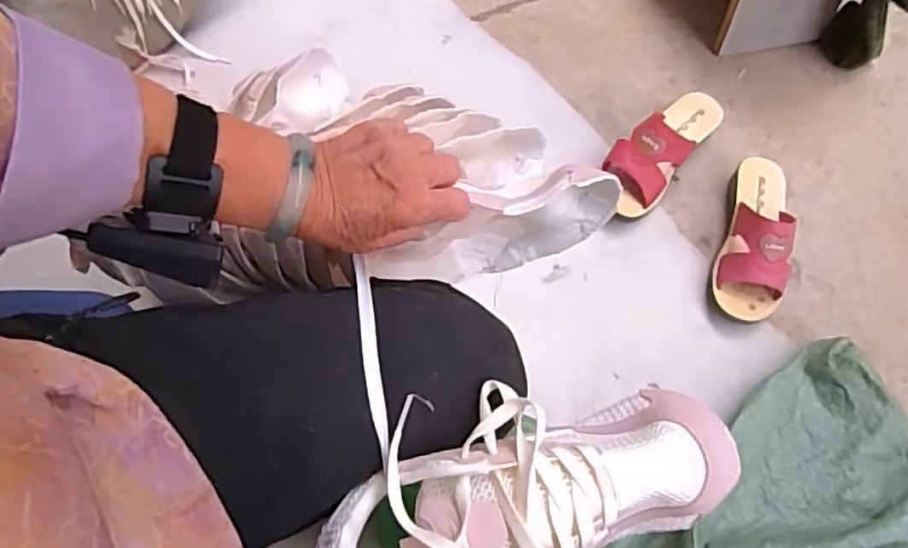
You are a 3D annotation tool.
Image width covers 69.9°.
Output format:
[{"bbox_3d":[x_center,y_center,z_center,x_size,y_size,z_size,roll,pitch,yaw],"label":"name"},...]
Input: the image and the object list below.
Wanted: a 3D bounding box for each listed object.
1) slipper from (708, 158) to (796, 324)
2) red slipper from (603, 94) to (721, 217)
[{"bbox_3d":[0.376,-0.048,0.796,0.081,0.082,0.221,19,69,6],"label":"slipper"},{"bbox_3d":[0.270,-0.168,0.852,0.079,0.081,0.219,38,73,14],"label":"red slipper"}]

